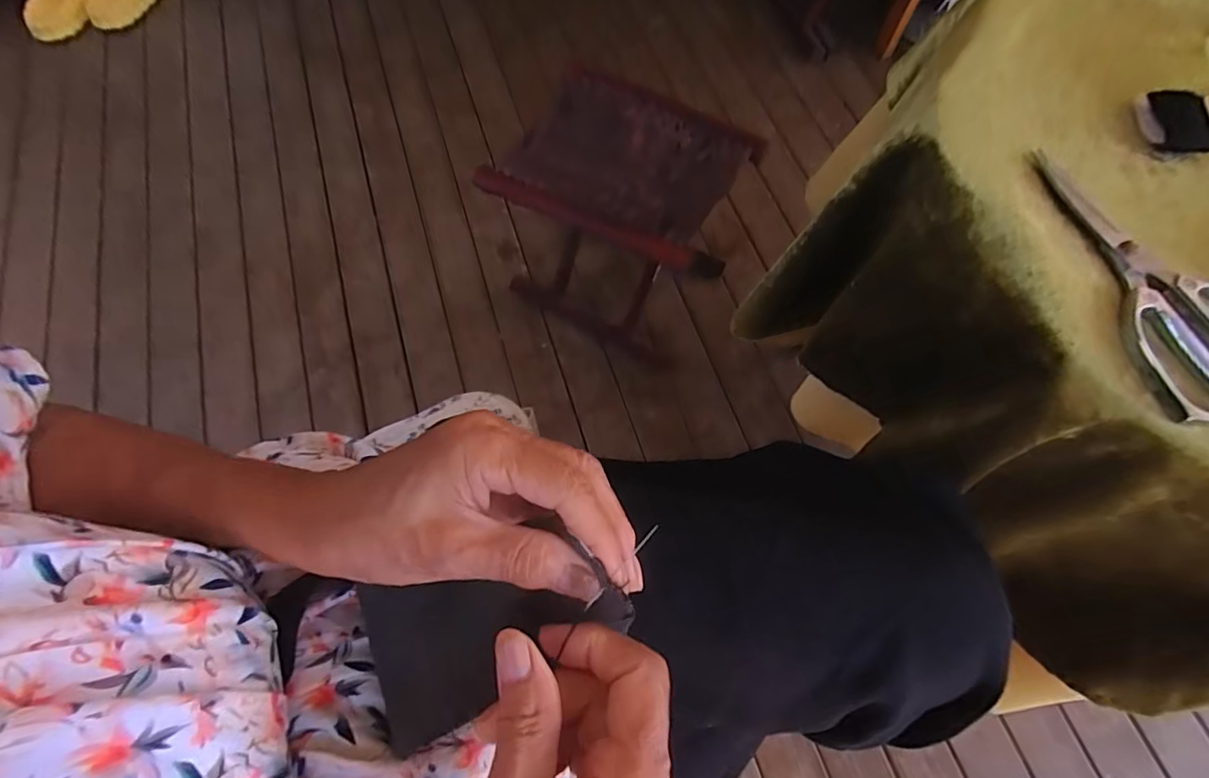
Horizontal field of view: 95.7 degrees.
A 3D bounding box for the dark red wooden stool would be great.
[{"bbox_3d":[0.022,-0.251,0.821,0.286,0.291,0.239,26,70,11],"label":"dark red wooden stool"}]

